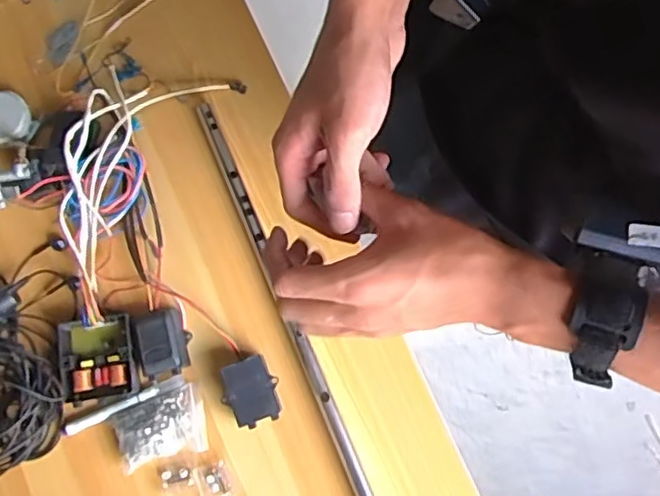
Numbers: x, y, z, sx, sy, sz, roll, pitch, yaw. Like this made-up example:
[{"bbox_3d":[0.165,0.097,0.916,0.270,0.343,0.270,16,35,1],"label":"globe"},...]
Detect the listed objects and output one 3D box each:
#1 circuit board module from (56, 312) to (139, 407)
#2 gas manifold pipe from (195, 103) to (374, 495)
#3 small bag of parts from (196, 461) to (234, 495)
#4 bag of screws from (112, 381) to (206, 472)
[{"bbox_3d":[-0.239,0.113,0.650,0.075,0.026,0.084,-13,80,0],"label":"circuit board module"},{"bbox_3d":[-0.045,0.060,0.642,0.017,0.015,0.486,-23,78,-4],"label":"gas manifold pipe"},{"bbox_3d":[-0.117,0.238,0.635,0.033,0.007,0.034,-23,80,-2],"label":"small bag of parts"},{"bbox_3d":[-0.173,0.182,0.638,0.086,0.020,0.065,-16,80,-1],"label":"bag of screws"}]

